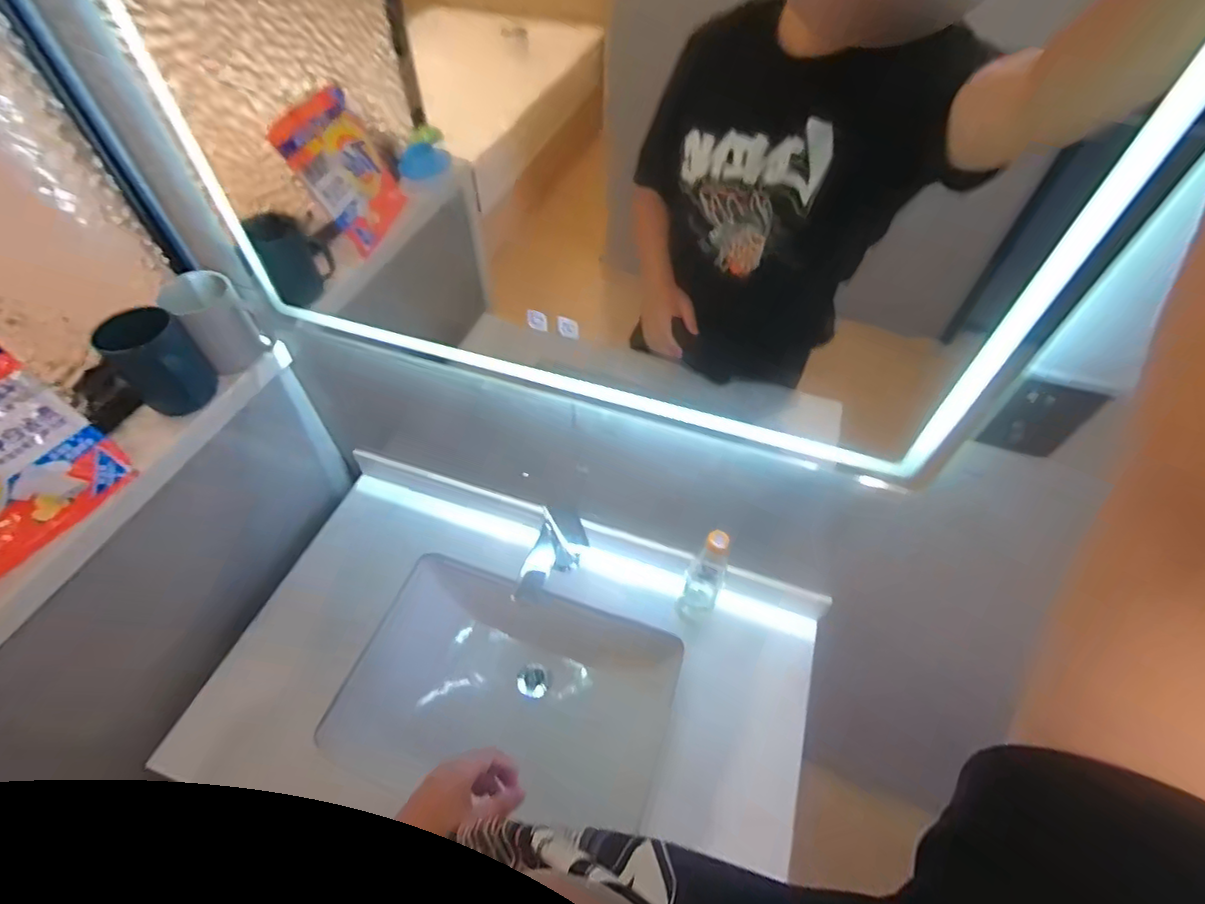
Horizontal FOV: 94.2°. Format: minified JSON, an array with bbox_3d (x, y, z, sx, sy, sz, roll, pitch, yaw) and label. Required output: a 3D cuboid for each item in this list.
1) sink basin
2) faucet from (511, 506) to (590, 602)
[{"bbox_3d":[-0.134,0.383,0.863,0.459,0.155,0.306,15,55,14],"label":"sink basin"},{"bbox_3d":[-0.065,0.181,0.836,0.074,0.167,0.132,13,54,13],"label":"faucet"}]

